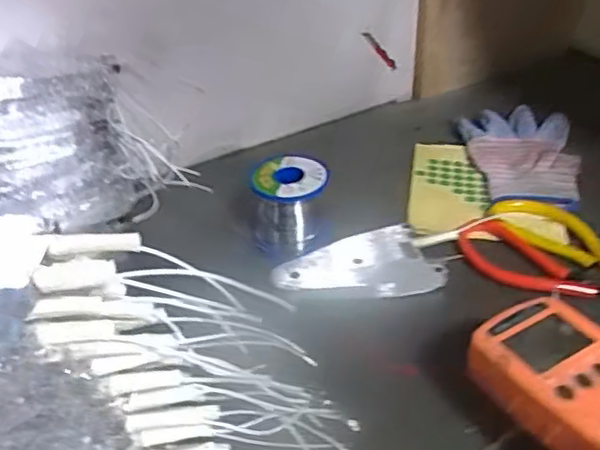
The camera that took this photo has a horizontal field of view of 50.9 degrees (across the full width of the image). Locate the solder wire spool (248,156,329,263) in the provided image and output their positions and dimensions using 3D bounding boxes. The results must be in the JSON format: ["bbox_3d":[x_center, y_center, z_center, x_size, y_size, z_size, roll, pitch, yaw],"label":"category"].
[{"bbox_3d":[-0.008,-0.013,0.520,0.059,0.064,0.058,-3,36,2],"label":"solder wire spool"}]

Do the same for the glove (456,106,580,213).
[{"bbox_3d":[0.217,-0.071,0.620,0.106,0.019,0.172,2,37,5],"label":"glove"}]

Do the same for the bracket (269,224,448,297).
[{"bbox_3d":[0.043,0.033,0.490,0.123,0.011,0.067,-11,51,-14],"label":"bracket"}]

